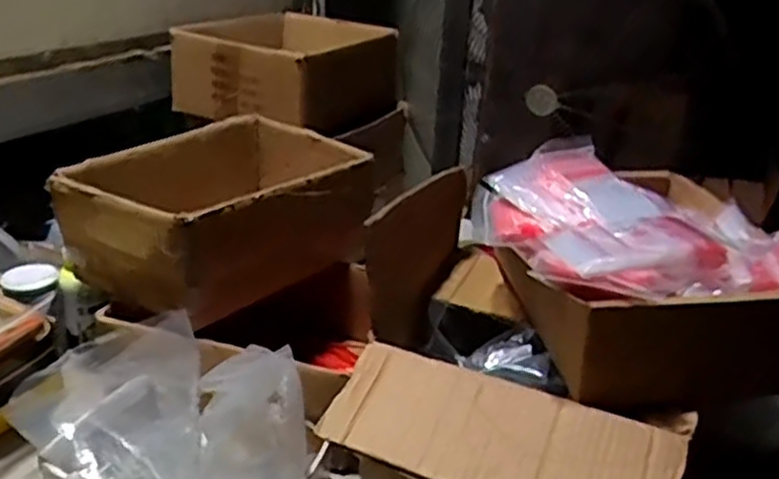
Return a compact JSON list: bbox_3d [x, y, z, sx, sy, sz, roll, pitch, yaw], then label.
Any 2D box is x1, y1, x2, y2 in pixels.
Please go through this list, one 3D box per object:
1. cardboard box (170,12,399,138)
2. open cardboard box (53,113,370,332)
[{"bbox_3d":[-0.143,-0.285,1.217,0.253,0.116,0.367,16,27,25],"label":"cardboard box"},{"bbox_3d":[-0.205,-0.024,0.953,0.236,0.157,0.346,19,29,29],"label":"open cardboard box"}]

